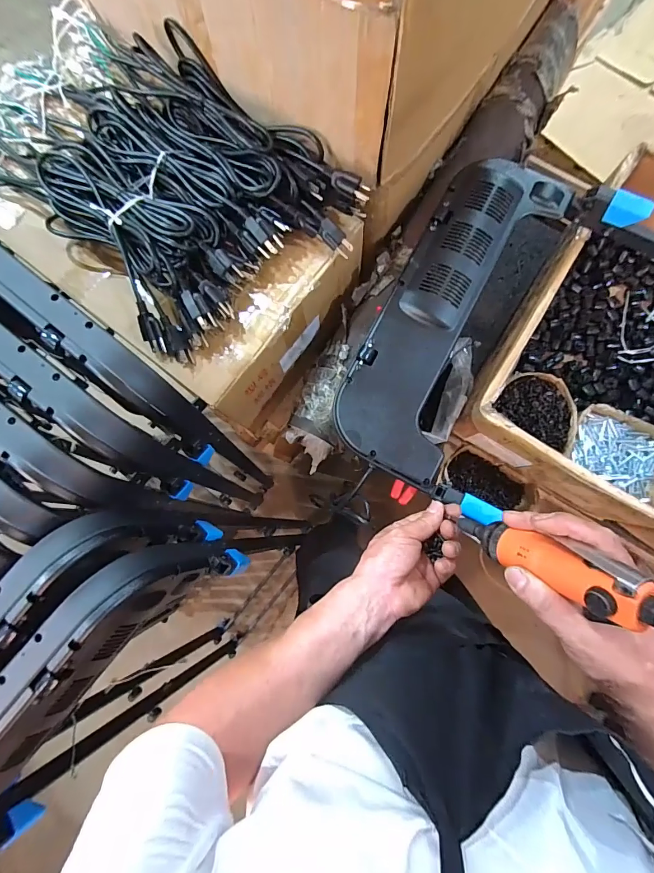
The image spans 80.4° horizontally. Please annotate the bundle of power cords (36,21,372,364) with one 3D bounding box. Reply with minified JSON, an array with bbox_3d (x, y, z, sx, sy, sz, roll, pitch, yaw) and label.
[{"bbox_3d":[-0.218,-0.353,0.527,0.326,0.072,0.465,-43,83,-2],"label":"bundle of power cords"}]

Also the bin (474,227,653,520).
[{"bbox_3d":[0.503,-0.146,0.666,0.348,0.183,0.497,32,86,6],"label":"bin"}]

